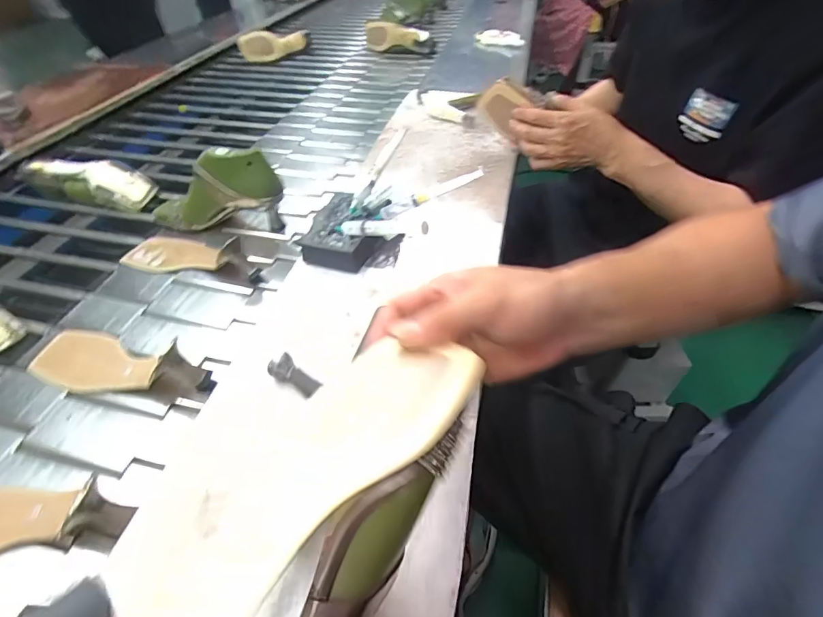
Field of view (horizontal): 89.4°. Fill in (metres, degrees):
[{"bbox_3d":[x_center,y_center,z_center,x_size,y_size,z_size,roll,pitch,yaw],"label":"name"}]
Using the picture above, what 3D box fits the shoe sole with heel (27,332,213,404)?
[{"bbox_3d":[-0.338,0.054,0.472,0.227,0.058,0.078,8,46,10],"label":"shoe sole with heel"}]

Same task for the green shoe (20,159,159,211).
[{"bbox_3d":[-0.568,-0.229,0.746,0.234,0.065,0.081,9,46,11],"label":"green shoe"}]

